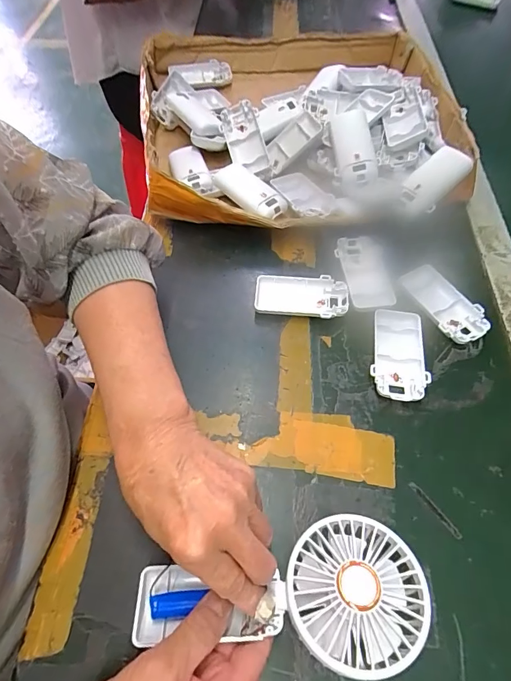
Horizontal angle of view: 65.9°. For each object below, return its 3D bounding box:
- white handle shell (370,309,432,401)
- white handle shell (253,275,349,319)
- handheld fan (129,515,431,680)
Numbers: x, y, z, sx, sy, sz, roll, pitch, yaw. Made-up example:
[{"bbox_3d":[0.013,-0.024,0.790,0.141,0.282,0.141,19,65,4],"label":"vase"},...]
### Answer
[{"bbox_3d":[0.137,0.014,0.381,0.049,0.016,0.093,8,59,5],"label":"white handle shell"},{"bbox_3d":[0.048,-0.046,0.413,0.095,0.014,0.047,6,59,4],"label":"white handle shell"},{"bbox_3d":[0.015,0.164,0.257,0.183,0.027,0.080,-7,59,5],"label":"handheld fan"}]

